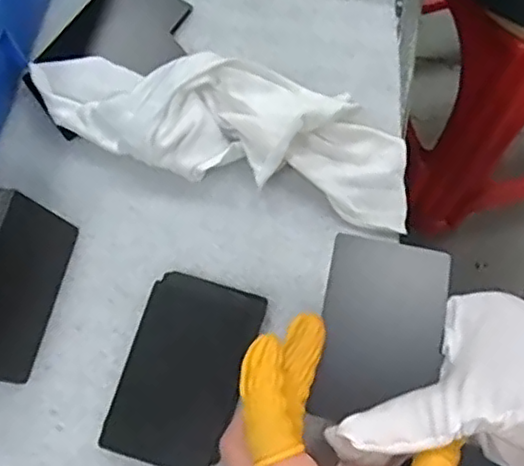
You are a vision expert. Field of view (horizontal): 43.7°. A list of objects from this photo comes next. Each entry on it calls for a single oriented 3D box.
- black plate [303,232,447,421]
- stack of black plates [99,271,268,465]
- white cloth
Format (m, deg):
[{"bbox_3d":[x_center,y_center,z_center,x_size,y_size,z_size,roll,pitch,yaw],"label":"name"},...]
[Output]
[{"bbox_3d":[0.054,0.045,0.299,0.053,0.004,0.081,9,85,6],"label":"black plate"},{"bbox_3d":[-0.038,0.068,0.325,0.056,0.014,0.091,16,74,5],"label":"stack of black plates"},{"bbox_3d":[-0.022,-0.062,0.352,0.209,0.037,0.068,14,73,6],"label":"white cloth"}]

